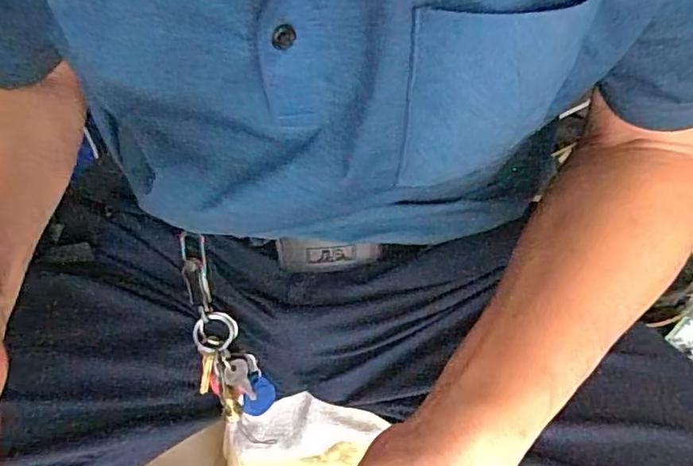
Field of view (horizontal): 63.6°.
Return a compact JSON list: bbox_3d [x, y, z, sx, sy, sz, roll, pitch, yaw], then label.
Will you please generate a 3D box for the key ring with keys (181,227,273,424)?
[{"bbox_3d":[-0.100,0.080,0.436,0.048,0.157,0.021,-21,16,-16],"label":"key ring with keys"}]

